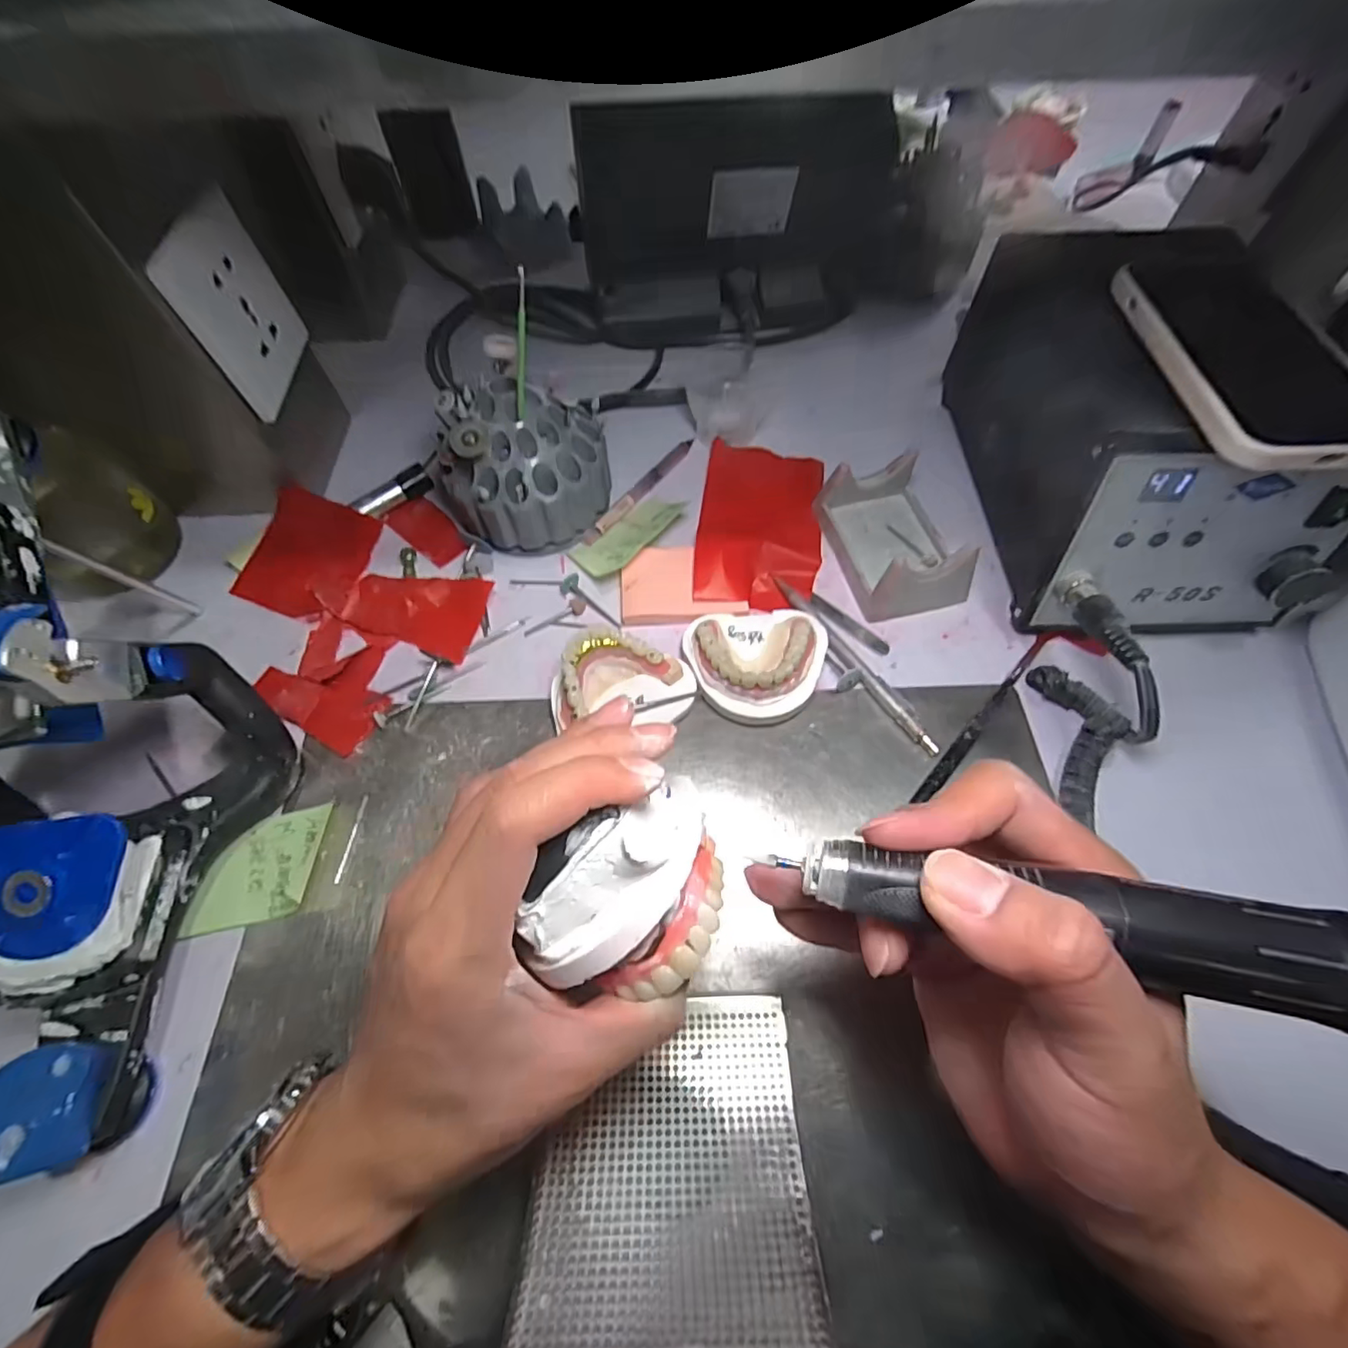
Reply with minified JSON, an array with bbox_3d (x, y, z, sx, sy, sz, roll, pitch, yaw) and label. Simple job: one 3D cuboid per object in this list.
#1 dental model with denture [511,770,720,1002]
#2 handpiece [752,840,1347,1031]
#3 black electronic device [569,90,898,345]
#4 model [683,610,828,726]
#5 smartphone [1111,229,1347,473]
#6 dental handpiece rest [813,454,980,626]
[{"bbox_3d":[-0.009,0.066,0.172,0.068,0.041,0.048,-37,68,-16],"label":"dental model with denture"},{"bbox_3d":[0.121,0.064,0.139,0.183,0.017,0.025,7,63,14],"label":"handpiece"},{"bbox_3d":[0.056,-0.342,0.433,0.247,0.128,0.059,-10,63,-4],"label":"black electronic device"},{"bbox_3d":[0.047,-0.008,0.315,0.077,0.034,0.066,-3,61,0],"label":"model"},{"bbox_3d":[0.271,-0.159,0.276,0.077,0.012,0.156,-2,61,0],"label":"smartphone"},{"bbox_3d":[0.136,-0.085,0.354,0.063,0.038,0.099,-14,62,-6],"label":"dental handpiece rest"}]

